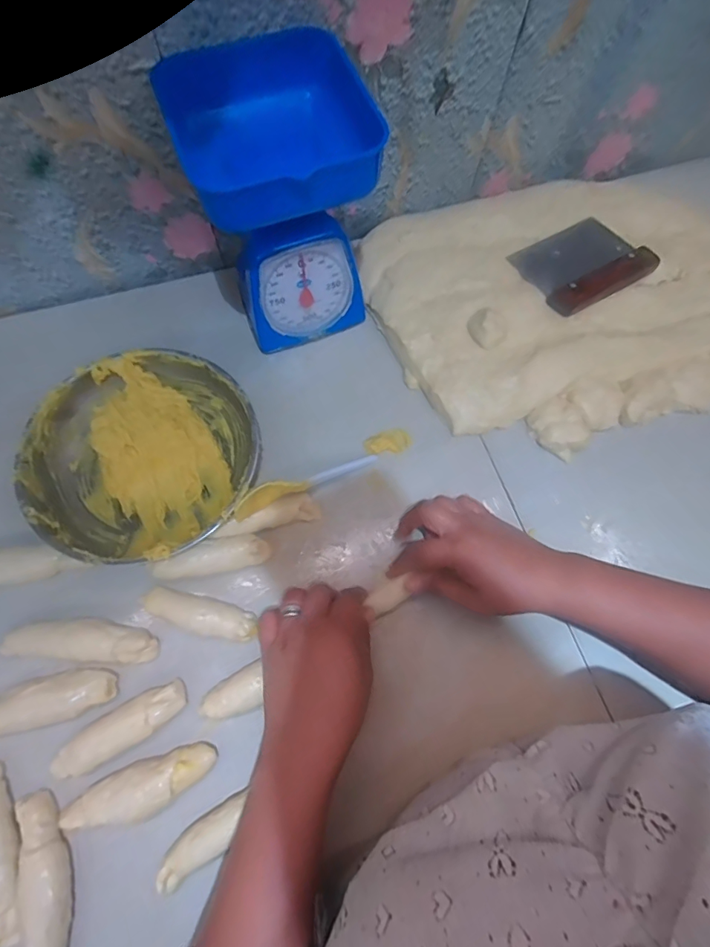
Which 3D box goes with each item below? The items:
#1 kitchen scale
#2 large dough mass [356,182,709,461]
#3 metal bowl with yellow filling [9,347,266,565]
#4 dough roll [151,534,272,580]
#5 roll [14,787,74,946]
[{"bbox_3d":[-0.064,-0.242,0.420,0.143,0.202,0.148,-20,72,-7],"label":"kitchen scale"},{"bbox_3d":[0.280,-0.195,0.504,0.512,0.032,0.360,-8,71,-3],"label":"large dough mass"},{"bbox_3d":[-0.195,-0.017,0.421,0.198,0.056,0.198,0,70,0],"label":"metal bowl with yellow filling"},{"bbox_3d":[-0.128,0.074,0.393,0.099,0.016,0.029,-14,71,-5],"label":"dough roll"},{"bbox_3d":[-0.224,0.296,0.318,0.031,0.020,0.117,-17,74,-8],"label":"roll"}]

